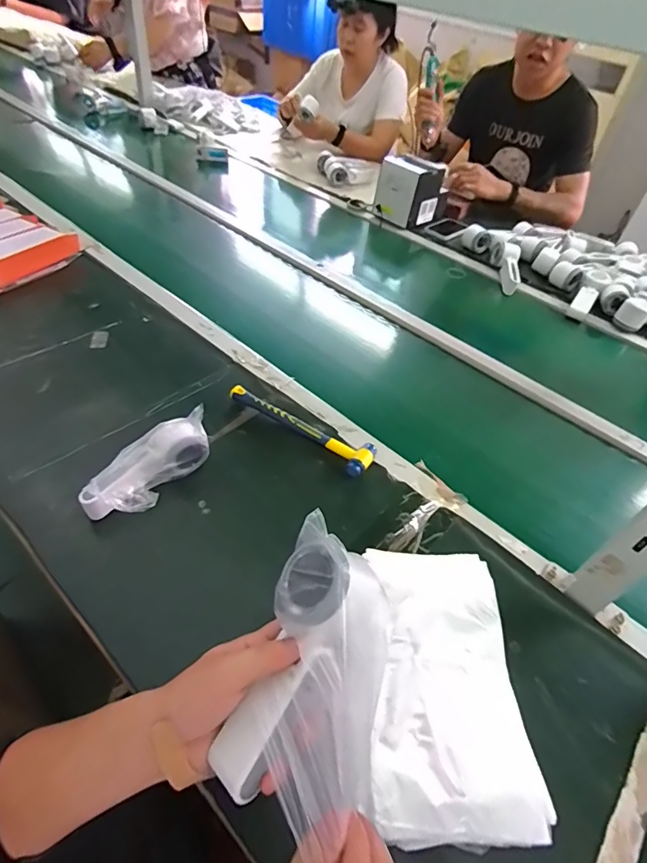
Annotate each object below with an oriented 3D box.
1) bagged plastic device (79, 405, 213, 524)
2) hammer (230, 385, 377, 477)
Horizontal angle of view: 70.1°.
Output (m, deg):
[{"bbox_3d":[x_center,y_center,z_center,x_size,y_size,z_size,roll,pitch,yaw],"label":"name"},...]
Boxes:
[{"bbox_3d":[-0.221,0.042,0.581,0.065,0.079,0.167,29,50,19],"label":"bagged plastic device"},{"bbox_3d":[-0.030,-0.013,0.703,0.243,0.027,0.064,33,51,21],"label":"hammer"}]

